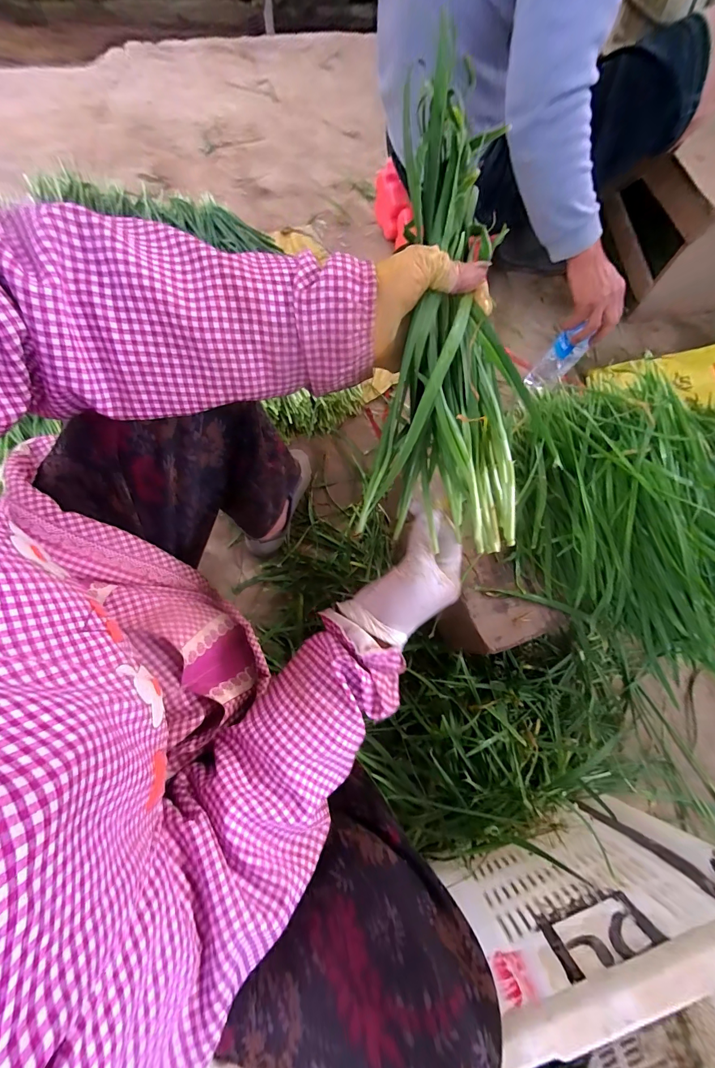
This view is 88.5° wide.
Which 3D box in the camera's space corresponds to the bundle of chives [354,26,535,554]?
[{"bbox_3d":[0.059,-0.153,0.281,0.112,0.073,0.327,-1,91,-1],"label":"bundle of chives"}]

